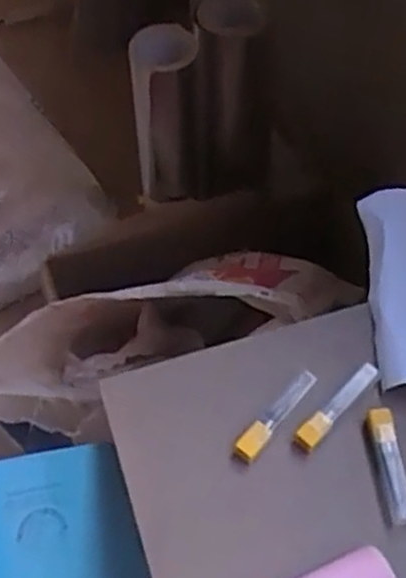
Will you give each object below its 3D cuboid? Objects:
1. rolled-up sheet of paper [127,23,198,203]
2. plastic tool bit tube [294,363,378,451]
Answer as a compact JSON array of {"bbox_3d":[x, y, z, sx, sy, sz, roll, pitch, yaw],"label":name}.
[{"bbox_3d":[-0.059,-0.272,1.263,0.100,0.319,0.091,2,58,2],"label":"rolled-up sheet of paper"},{"bbox_3d":[0.106,0.093,0.632,0.017,0.019,0.085,38,66,22],"label":"plastic tool bit tube"}]

